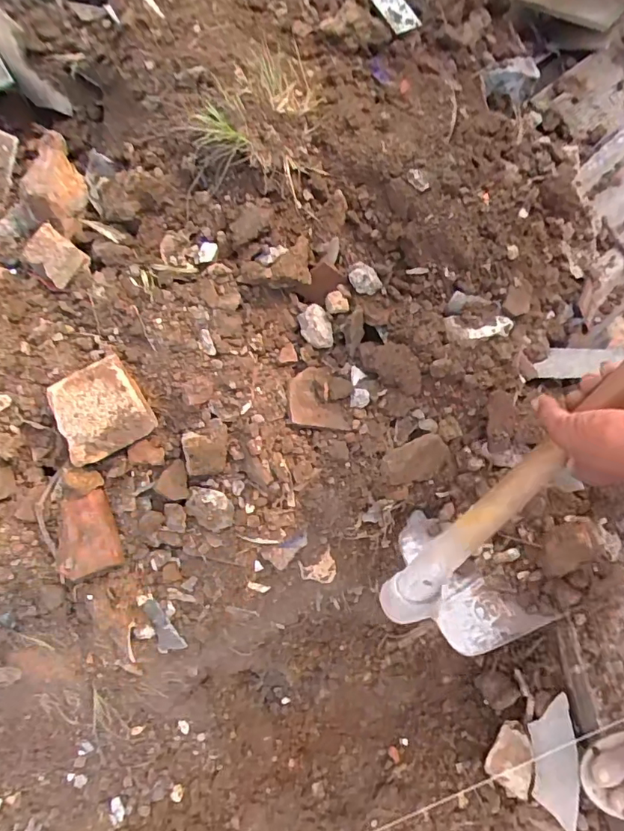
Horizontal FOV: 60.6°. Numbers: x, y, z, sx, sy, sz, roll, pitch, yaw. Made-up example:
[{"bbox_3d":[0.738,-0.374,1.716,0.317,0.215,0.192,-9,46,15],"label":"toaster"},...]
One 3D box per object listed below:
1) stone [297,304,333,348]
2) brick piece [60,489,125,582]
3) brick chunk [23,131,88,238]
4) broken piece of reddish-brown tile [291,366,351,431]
[{"bbox_3d":[0.005,-0.119,0.725,0.042,0.023,0.059,-14,103,-7],"label":"stone"},{"bbox_3d":[-0.294,0.152,0.681,0.079,0.034,0.098,-19,74,-5],"label":"brick piece"},{"bbox_3d":[-0.330,-0.301,0.687,0.051,0.071,0.119,-17,74,-4],"label":"brick chunk"},{"bbox_3d":[0.010,-0.027,0.729,0.086,0.013,0.082,6,78,-27],"label":"broken piece of reddish-brown tile"}]

